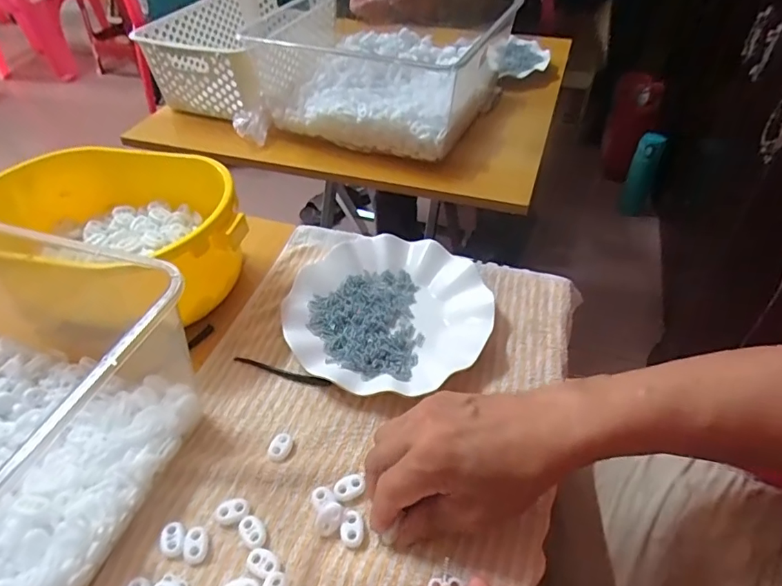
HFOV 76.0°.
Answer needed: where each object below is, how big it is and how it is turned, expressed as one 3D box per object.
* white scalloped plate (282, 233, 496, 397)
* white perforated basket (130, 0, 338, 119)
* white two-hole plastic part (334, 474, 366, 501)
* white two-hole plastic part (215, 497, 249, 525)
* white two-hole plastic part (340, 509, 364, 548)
[{"bbox_3d":[-0.002,0.013,0.459,0.177,0.023,0.189,-1,45,1],"label":"white scalloped plate"},{"bbox_3d":[-0.220,-0.399,0.808,0.228,0.099,0.305,13,47,15],"label":"white perforated basket"},{"bbox_3d":[-0.029,0.135,0.349,0.022,0.004,0.016,-19,47,-16],"label":"white two-hole plastic part"},{"bbox_3d":[-0.108,0.149,0.341,0.021,0.006,0.017,-15,46,-13],"label":"white two-hole plastic part"},{"bbox_3d":[-0.026,0.155,0.329,0.015,0.005,0.022,-11,46,-8],"label":"white two-hole plastic part"}]

